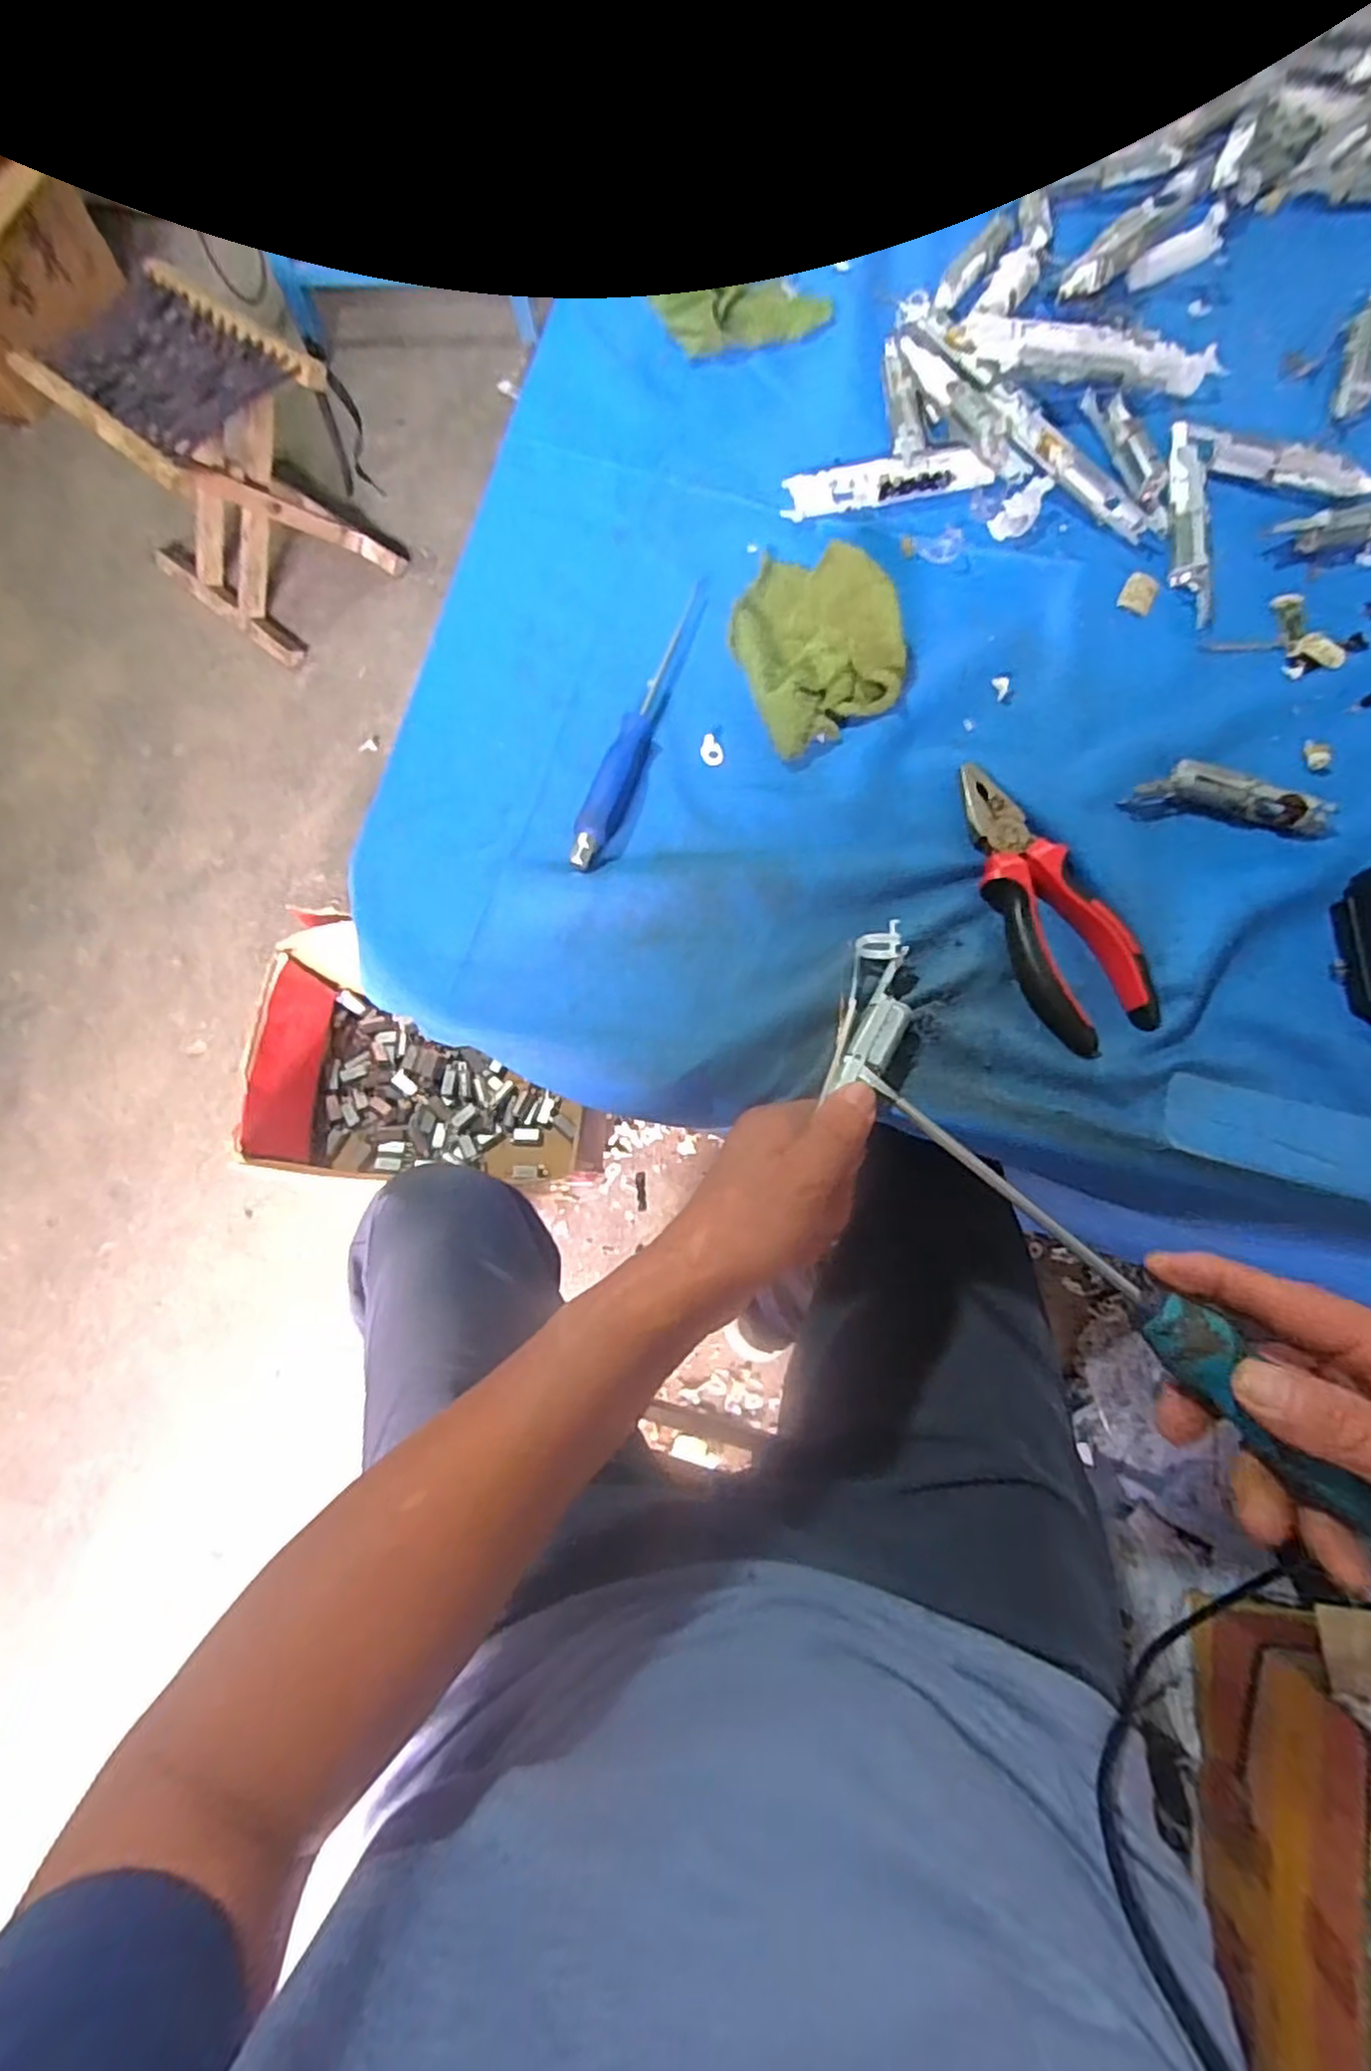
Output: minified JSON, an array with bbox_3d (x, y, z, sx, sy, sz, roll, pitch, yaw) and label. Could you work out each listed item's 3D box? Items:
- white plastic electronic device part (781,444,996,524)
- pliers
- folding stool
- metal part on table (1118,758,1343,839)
[{"bbox_3d":[0.123,-0.341,0.461,0.122,0.020,0.020,-9,75,-1],"label":"white plastic electronic device part"},{"bbox_3d":[0.184,-0.070,0.384,0.057,0.013,0.157,-19,76,-3],"label":"pliers"},{"bbox_3d":[-0.684,-0.844,1.144,0.307,0.322,0.292,39,77,10],"label":"folding stool"},{"bbox_3d":[0.297,-0.126,0.401,0.104,0.018,0.023,15,76,5],"label":"metal part on table"}]

